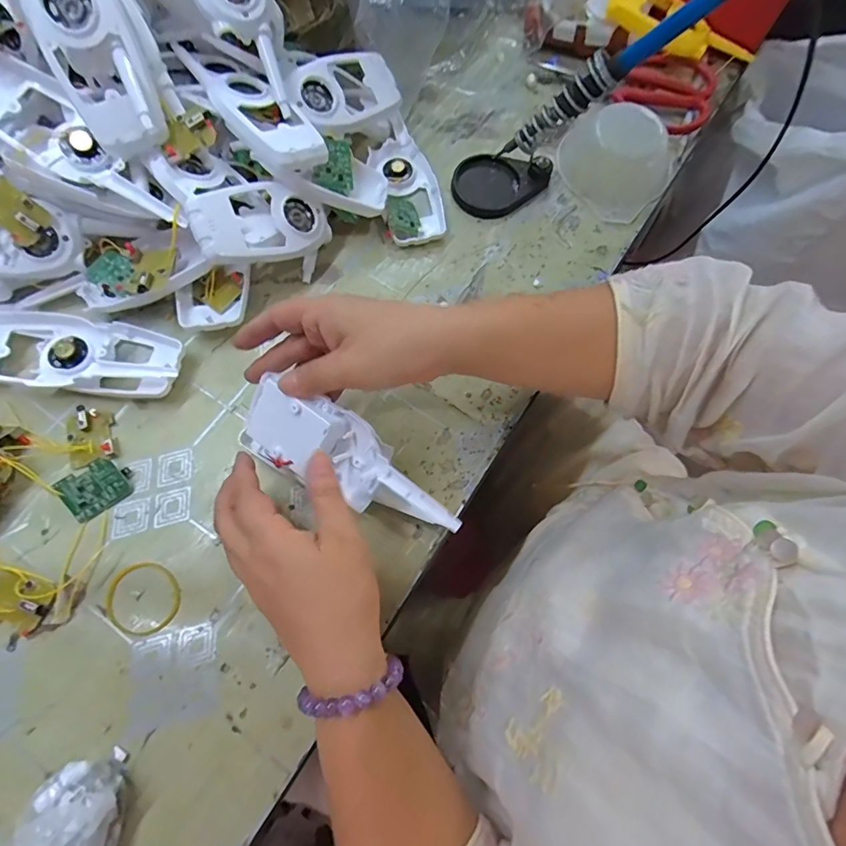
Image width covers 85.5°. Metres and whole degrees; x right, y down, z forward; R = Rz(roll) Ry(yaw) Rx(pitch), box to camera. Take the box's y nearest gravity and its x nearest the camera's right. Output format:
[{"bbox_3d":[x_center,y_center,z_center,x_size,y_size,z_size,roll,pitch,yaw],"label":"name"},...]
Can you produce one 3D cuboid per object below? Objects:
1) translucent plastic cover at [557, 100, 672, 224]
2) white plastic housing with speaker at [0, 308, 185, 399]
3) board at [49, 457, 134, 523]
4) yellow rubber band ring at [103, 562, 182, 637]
[{"bbox_3d":[0.183,-0.253,0.432,0.094,0.041,0.102,-42,77,-13],"label":"translucent plastic cover"},{"bbox_3d":[-0.274,-0.054,0.360,0.166,0.032,0.061,7,72,1],"label":"white plastic housing with speaker"},{"bbox_3d":[-0.242,0.048,0.338,0.044,0.007,0.034,-35,100,-12],"label":"board"},{"bbox_3d":[-0.196,0.122,0.319,0.052,0.004,0.046,25,73,7],"label":"yellow rubber band ring"}]

